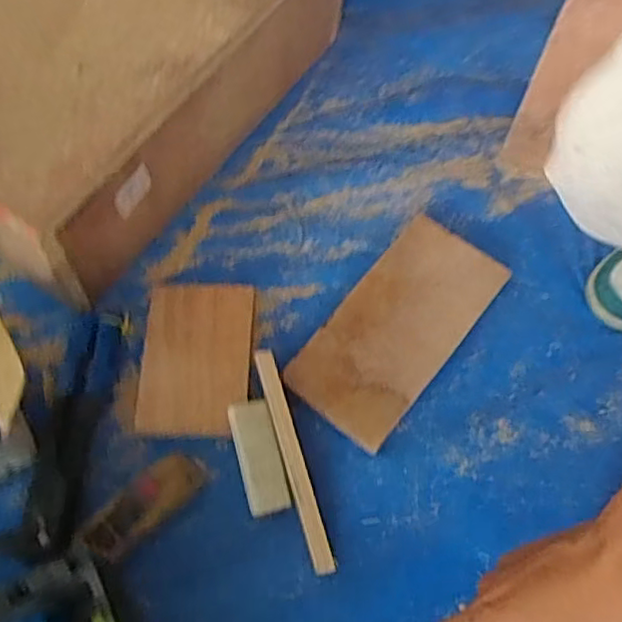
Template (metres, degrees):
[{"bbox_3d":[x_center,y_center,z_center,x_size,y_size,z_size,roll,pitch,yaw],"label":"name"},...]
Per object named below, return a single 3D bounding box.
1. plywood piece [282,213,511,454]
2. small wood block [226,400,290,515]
[{"bbox_3d":[0.096,0.014,0.686,0.123,0.021,0.262,35,68,16],"label":"plywood piece"},{"bbox_3d":[-0.051,0.140,0.609,0.041,0.027,0.104,-14,64,-8],"label":"small wood block"}]

